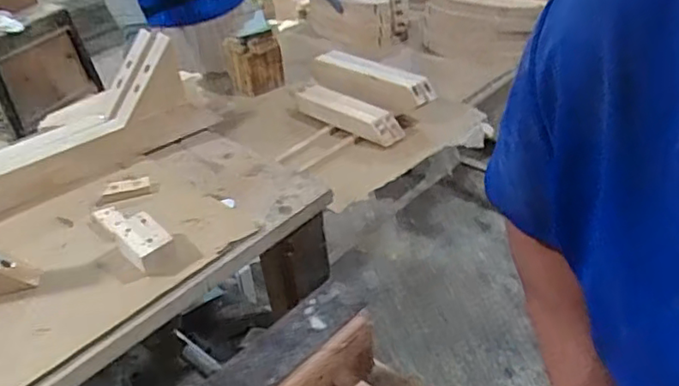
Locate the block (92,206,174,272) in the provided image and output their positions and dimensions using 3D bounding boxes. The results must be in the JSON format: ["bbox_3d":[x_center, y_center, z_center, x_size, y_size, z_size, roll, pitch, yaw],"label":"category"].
[{"bbox_3d":[-0.205,0.036,0.612,0.038,0.032,0.117,-28,41,-29],"label":"block"}]

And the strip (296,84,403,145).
[{"bbox_3d":[0.018,-0.181,1.378,0.278,0.058,0.074,23,44,34],"label":"strip"}]

